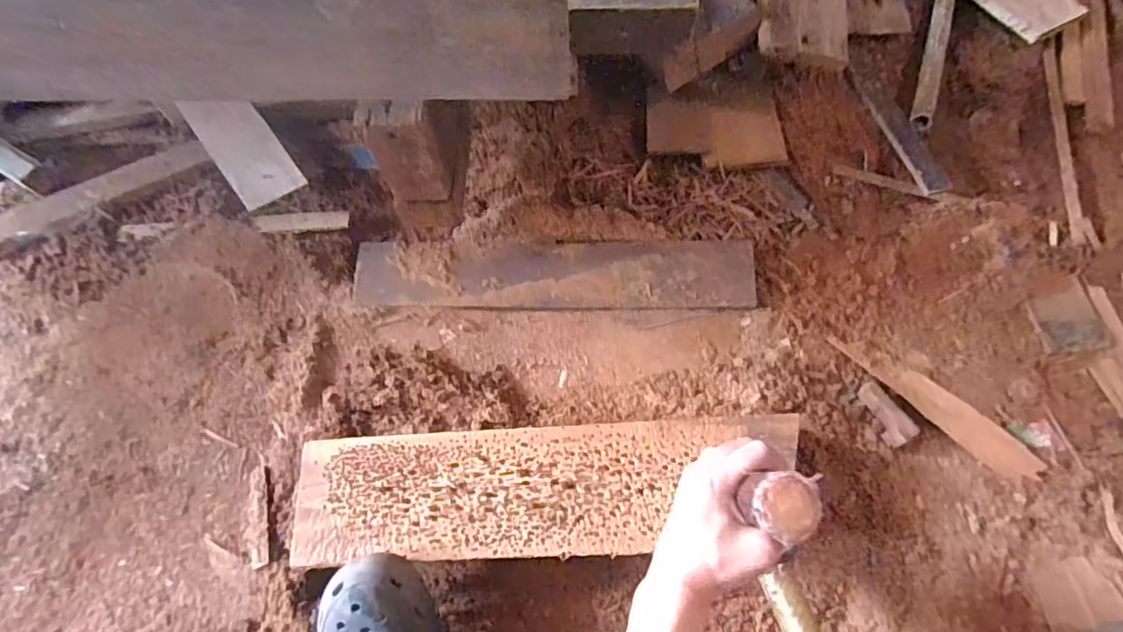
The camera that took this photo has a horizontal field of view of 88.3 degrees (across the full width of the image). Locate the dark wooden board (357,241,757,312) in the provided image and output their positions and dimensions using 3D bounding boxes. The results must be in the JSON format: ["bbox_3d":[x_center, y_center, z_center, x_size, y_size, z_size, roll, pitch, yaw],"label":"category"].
[{"bbox_3d":[-0.008,-0.048,0.694,0.470,0.023,0.085,-1,66,2],"label":"dark wooden board"}]

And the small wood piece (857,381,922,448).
[{"bbox_3d":[0.356,0.106,0.635,0.030,0.018,0.070,-25,68,-8],"label":"small wood piece"}]

